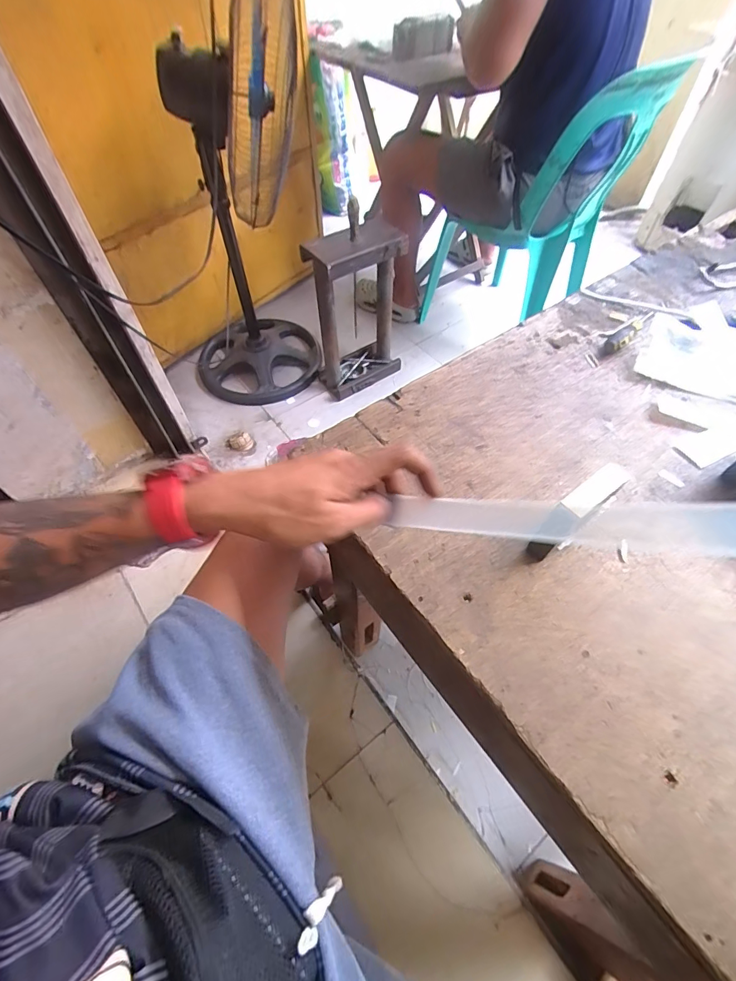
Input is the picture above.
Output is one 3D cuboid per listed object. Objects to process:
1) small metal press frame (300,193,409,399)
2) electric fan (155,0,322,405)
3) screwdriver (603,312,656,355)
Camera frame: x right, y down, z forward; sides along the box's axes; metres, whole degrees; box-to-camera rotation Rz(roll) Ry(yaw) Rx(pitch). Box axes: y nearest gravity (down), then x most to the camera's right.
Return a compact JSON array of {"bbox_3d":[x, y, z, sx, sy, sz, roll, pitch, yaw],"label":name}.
[{"bbox_3d":[-0.023,-0.511,1.251,0.271,0.476,0.163,-37,64,-21],"label":"small metal press frame"},{"bbox_3d":[-0.352,-0.677,1.097,0.390,0.921,0.514,-21,60,-13],"label":"electric fan"},{"bbox_3d":[0.333,-0.202,0.539,0.097,0.017,0.022,-39,65,-22],"label":"screwdriver"}]

